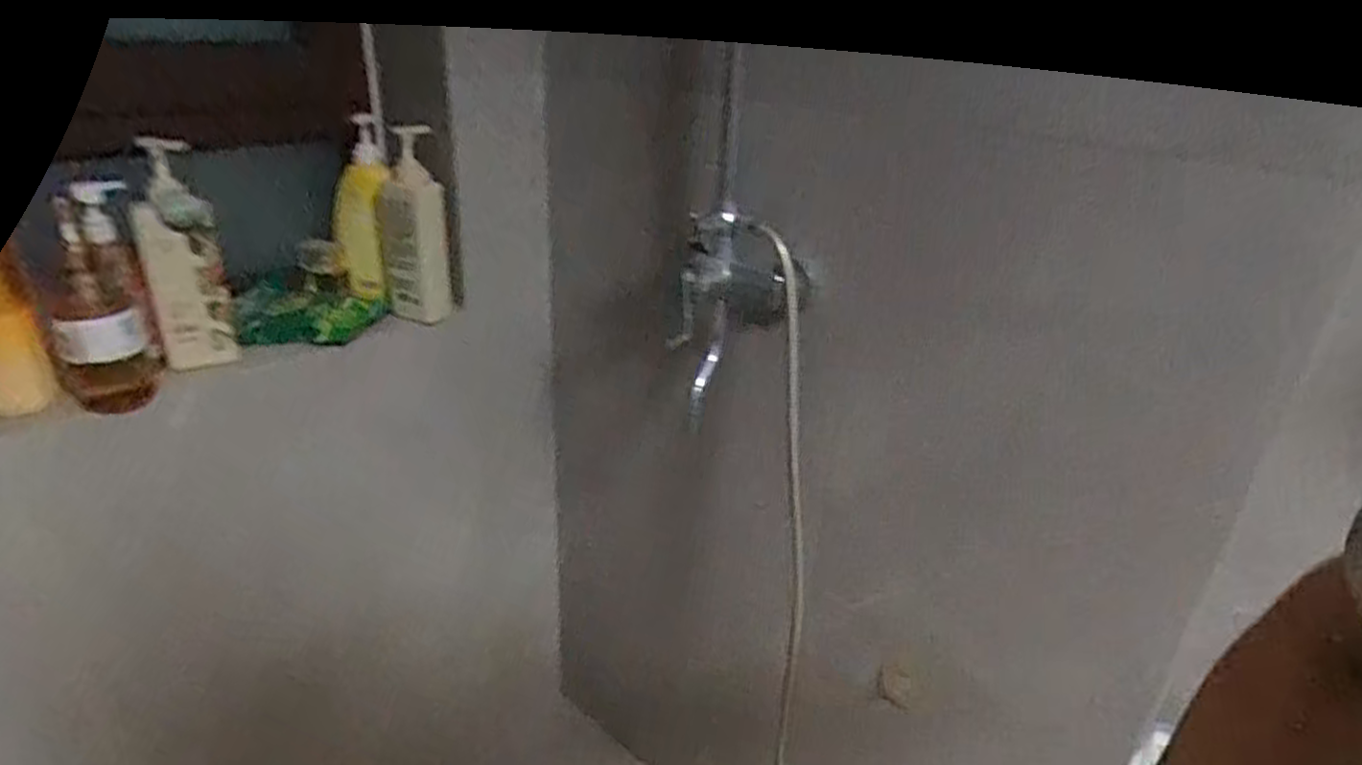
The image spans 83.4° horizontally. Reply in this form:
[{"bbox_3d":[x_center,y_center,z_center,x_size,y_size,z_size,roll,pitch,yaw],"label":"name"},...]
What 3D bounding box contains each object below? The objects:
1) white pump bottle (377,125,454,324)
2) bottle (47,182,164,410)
[{"bbox_3d":[-0.356,-0.201,1.025,0.085,0.244,0.065,-6,28,-19],"label":"white pump bottle"},{"bbox_3d":[-0.603,-0.075,0.792,0.090,0.237,0.070,-18,33,-36],"label":"bottle"}]

